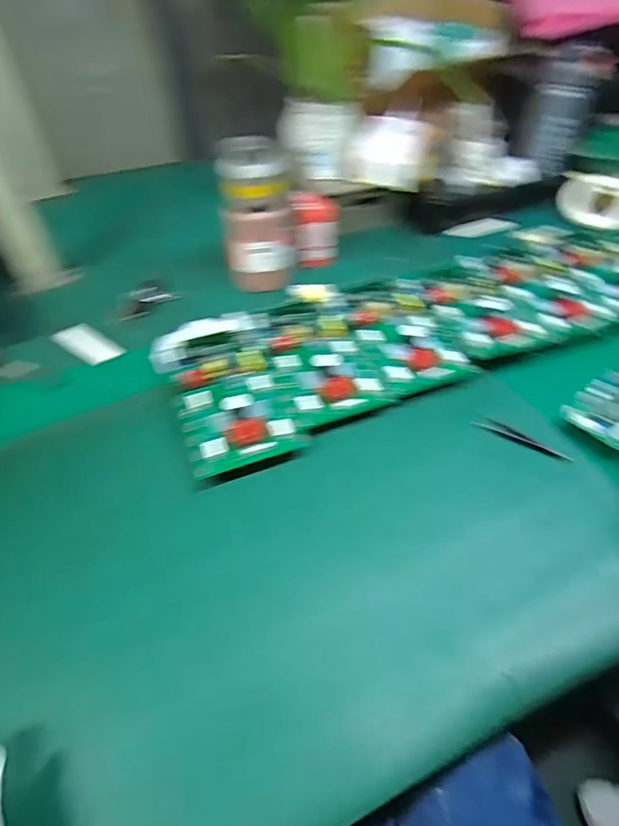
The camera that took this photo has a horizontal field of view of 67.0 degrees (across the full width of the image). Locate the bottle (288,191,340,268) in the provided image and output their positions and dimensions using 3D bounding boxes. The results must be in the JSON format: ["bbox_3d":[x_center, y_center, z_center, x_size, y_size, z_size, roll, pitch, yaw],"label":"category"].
[{"bbox_3d":[0.008,-0.315,0.799,0.074,0.103,0.067,-8,51,-5],"label":"bottle"}]

